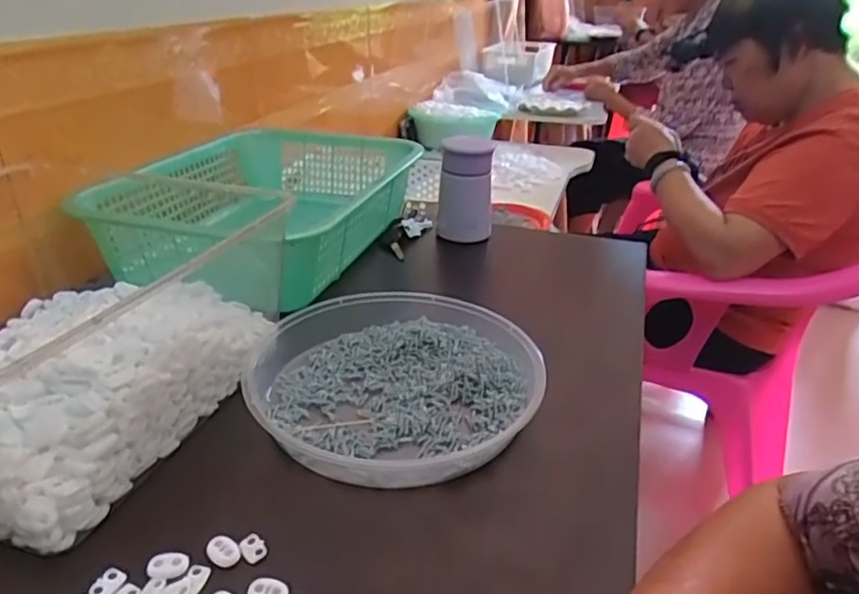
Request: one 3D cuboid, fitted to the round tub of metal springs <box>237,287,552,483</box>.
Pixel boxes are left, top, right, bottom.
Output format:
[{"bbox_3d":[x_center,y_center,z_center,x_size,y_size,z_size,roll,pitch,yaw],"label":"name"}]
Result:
[{"bbox_3d":[-0.034,0.063,0.505,0.224,0.035,0.227,1,27,-1],"label":"round tub of metal springs"}]

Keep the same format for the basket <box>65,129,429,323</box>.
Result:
[{"bbox_3d":[-0.191,-0.113,0.747,0.279,0.096,0.391,8,28,12],"label":"basket"}]

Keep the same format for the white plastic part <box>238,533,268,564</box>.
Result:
[{"bbox_3d":[-0.106,0.152,0.374,0.019,0.004,0.013,26,35,34],"label":"white plastic part"}]

